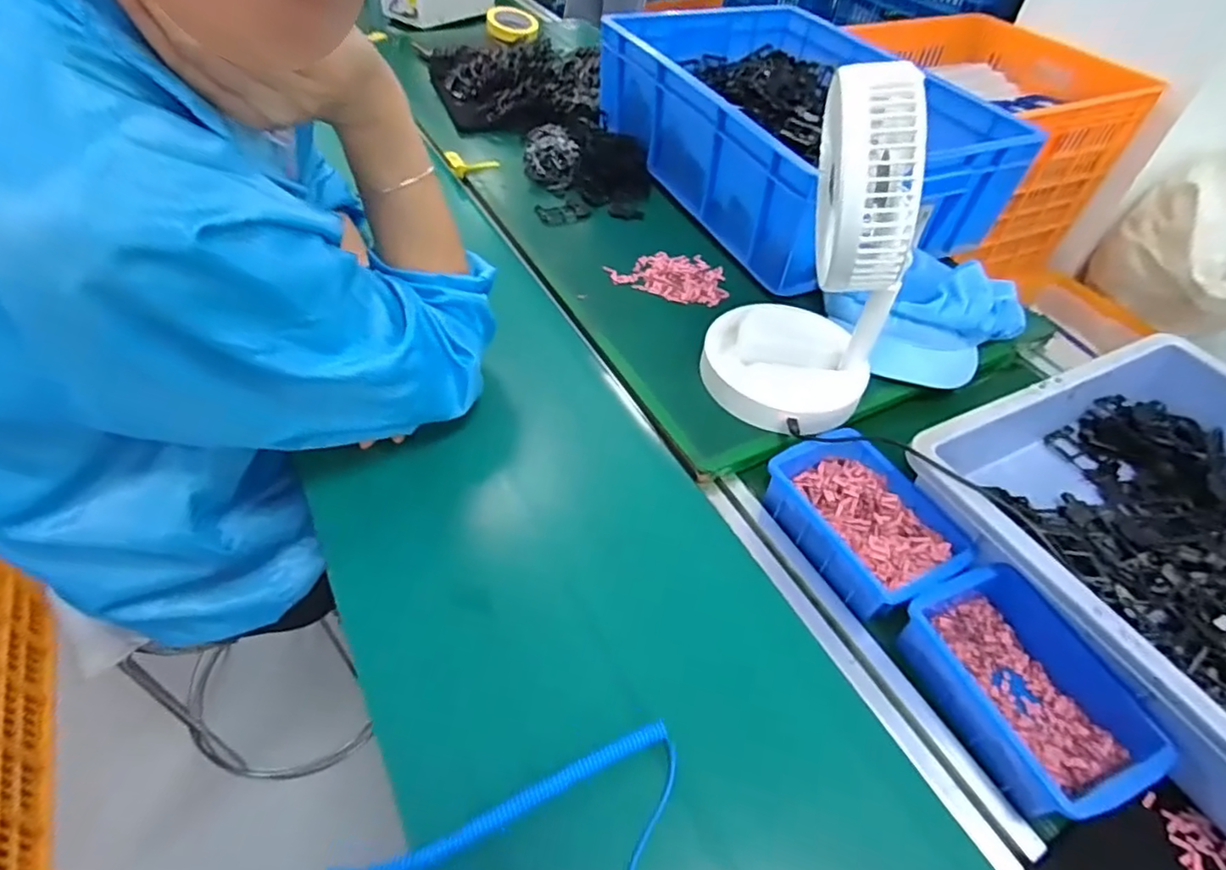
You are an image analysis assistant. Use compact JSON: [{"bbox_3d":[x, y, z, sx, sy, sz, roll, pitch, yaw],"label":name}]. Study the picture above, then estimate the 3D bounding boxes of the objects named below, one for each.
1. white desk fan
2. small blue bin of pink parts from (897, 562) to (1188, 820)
[{"bbox_3d":[0.177,-0.154,0.535,0.157,0.279,0.159,20,50,13],"label":"white desk fan"},{"bbox_3d":[0.282,0.168,0.430,0.094,0.050,0.150,-16,51,-18],"label":"small blue bin of pink parts"}]

